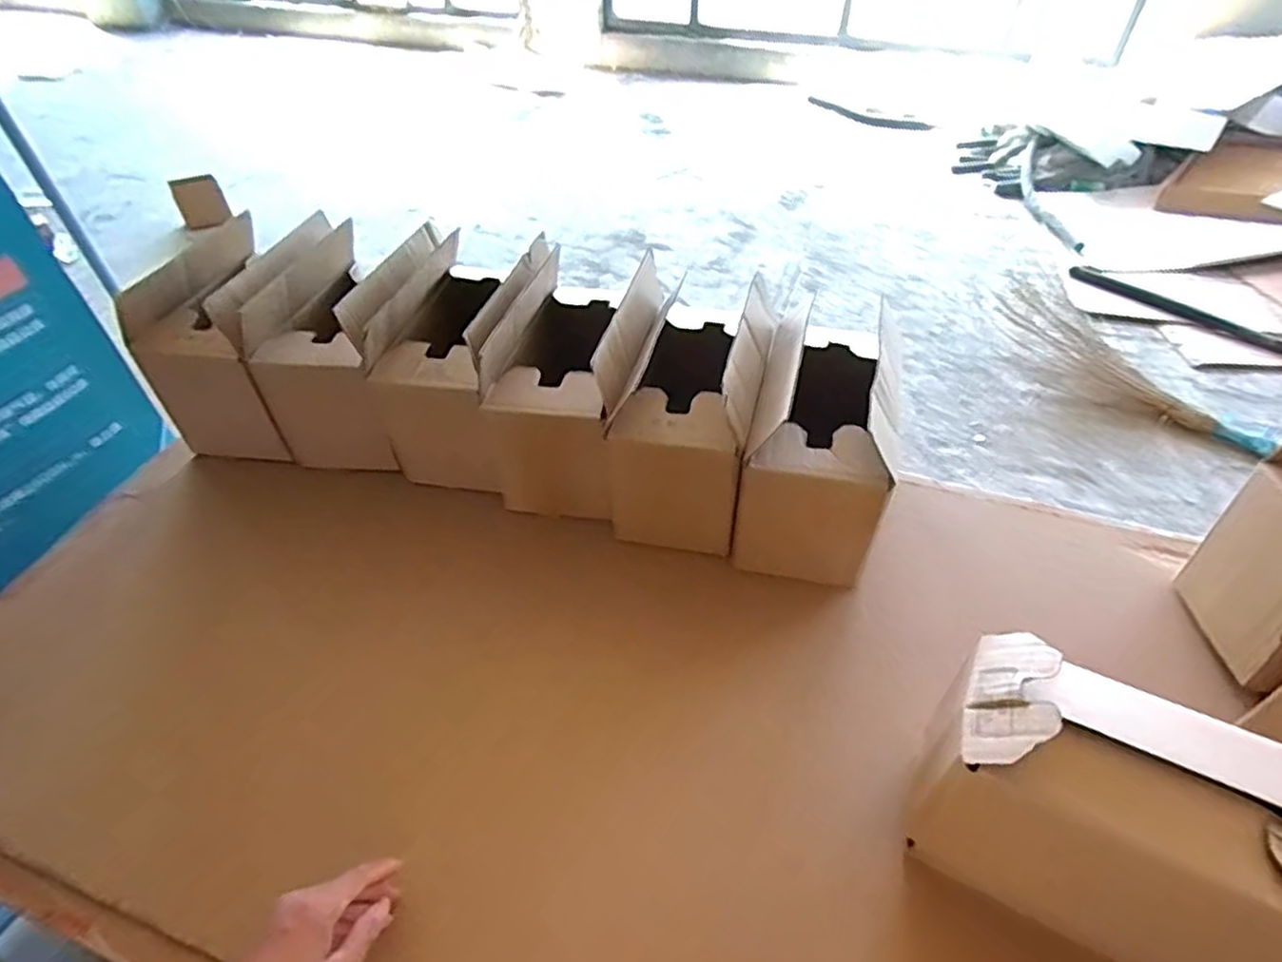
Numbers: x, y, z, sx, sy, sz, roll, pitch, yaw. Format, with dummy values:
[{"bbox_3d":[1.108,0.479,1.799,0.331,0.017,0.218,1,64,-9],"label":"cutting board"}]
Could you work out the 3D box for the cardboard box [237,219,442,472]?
[{"bbox_3d":[-0.335,-0.160,0.822,0.164,0.221,0.212,10,47,10],"label":"cardboard box"}]

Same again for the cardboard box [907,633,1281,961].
[{"bbox_3d":[0.286,0.212,0.419,0.209,0.161,0.125,19,49,18],"label":"cardboard box"}]

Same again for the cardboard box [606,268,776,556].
[{"bbox_3d":[0.058,-0.073,0.732,0.129,0.210,0.207,11,47,11],"label":"cardboard box"}]

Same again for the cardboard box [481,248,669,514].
[{"bbox_3d":[-0.072,-0.107,0.756,0.136,0.209,0.211,12,47,12],"label":"cardboard box"}]

